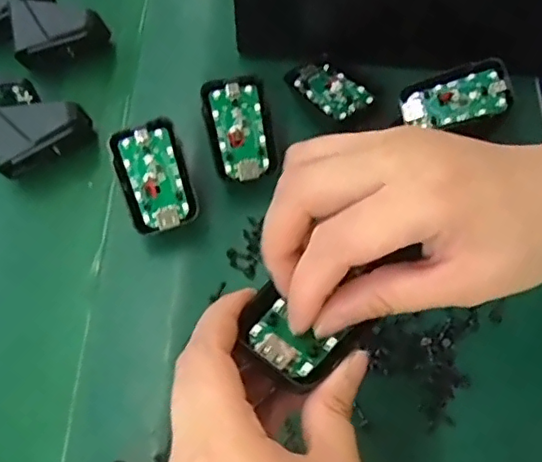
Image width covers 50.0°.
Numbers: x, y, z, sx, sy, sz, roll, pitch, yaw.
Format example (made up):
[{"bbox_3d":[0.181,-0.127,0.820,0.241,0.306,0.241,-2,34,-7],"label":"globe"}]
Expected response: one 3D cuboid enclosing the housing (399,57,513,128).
[{"bbox_3d":[0.125,-0.091,0.395,0.071,0.007,0.041,-15,72,11],"label":"housing"}]

